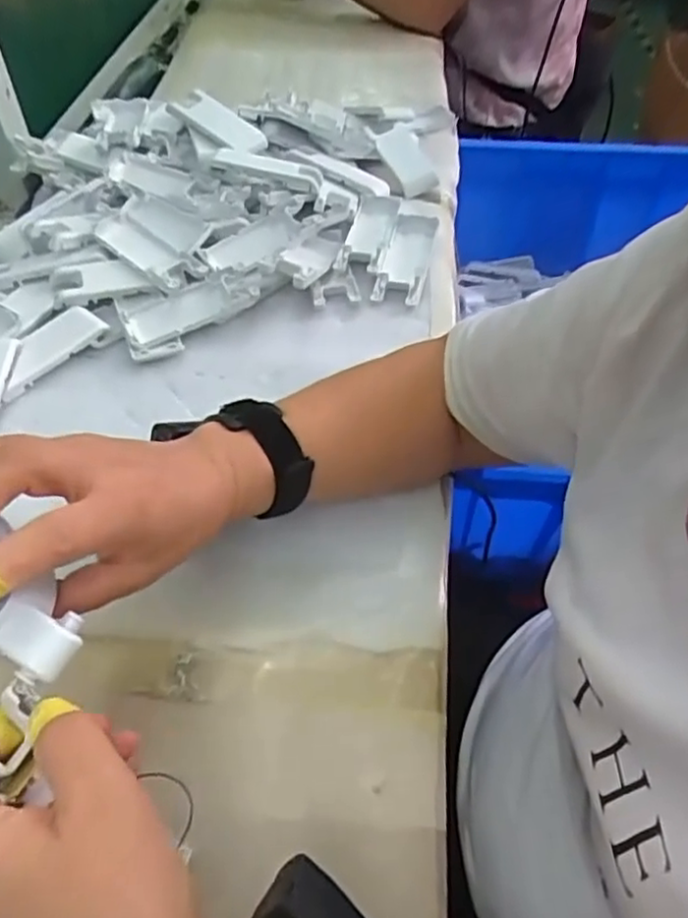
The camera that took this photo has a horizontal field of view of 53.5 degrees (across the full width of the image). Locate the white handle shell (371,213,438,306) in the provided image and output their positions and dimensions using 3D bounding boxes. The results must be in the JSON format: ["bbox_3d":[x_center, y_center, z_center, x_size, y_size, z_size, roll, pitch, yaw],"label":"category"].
[{"bbox_3d":[0.055,-0.180,0.608,0.043,0.022,0.113,9,50,7],"label":"white handle shell"}]

